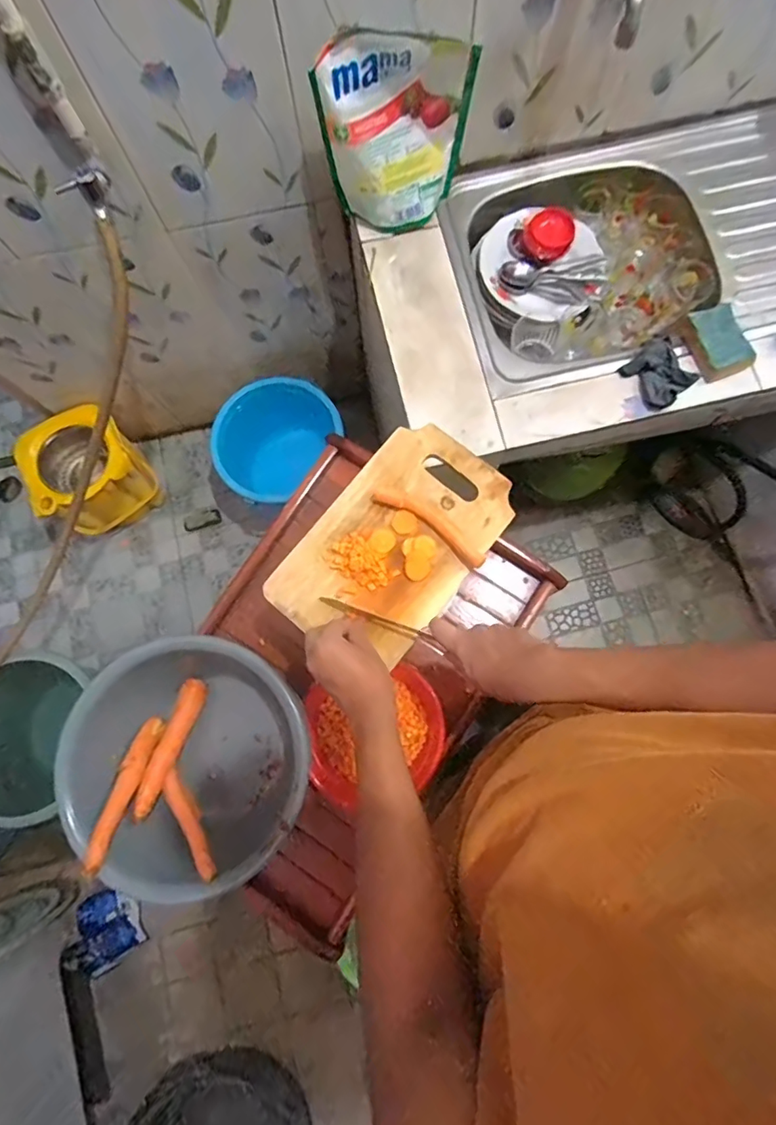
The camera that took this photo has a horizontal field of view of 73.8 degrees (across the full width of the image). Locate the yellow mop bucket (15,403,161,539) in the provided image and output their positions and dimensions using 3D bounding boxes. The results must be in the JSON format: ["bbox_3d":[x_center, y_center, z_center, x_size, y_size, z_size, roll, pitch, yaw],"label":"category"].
[{"bbox_3d":[-0.757,-0.228,1.337,0.255,0.265,0.202,-34,81,-5],"label":"yellow mop bucket"}]

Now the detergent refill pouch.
[{"bbox_3d":[0.012,-0.581,0.710,0.197,0.220,0.072,-5,80,0],"label":"detergent refill pouch"}]

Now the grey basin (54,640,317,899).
[{"bbox_3d":[-0.249,0.256,0.704,0.297,0.160,0.289,0,80,1],"label":"grey basin"}]

